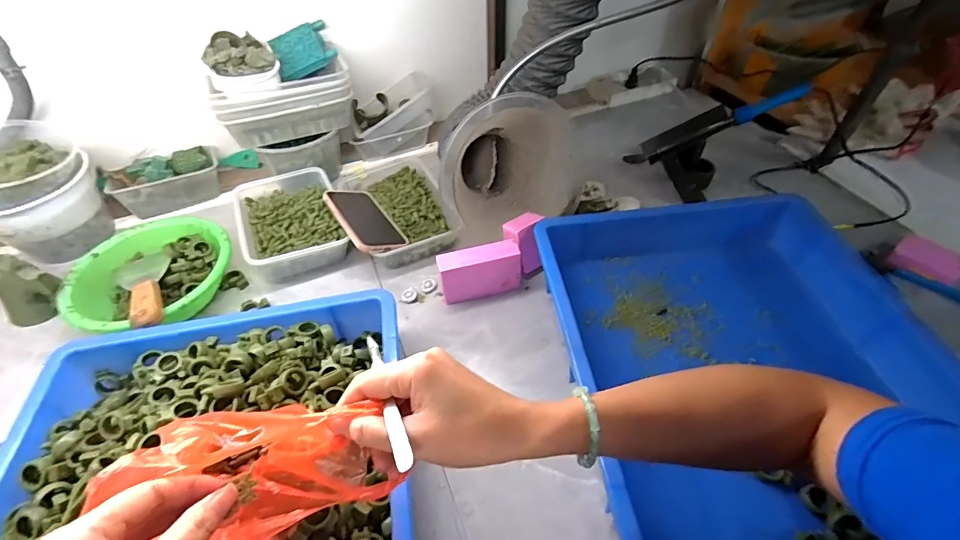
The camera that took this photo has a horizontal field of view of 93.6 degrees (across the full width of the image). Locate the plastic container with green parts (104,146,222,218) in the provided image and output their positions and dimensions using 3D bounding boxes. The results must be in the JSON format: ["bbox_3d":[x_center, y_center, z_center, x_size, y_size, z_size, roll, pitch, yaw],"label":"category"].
[{"bbox_3d":[-0.546,-0.160,0.789,0.163,0.074,0.087,-23,51,-18],"label":"plastic container with green parts"}]

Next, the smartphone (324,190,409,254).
[{"bbox_3d":[-0.178,-0.080,0.697,0.083,0.011,0.169,-6,41,-41],"label":"smartphone"}]

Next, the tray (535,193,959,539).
[{"bbox_3d":[0.295,0.132,0.466,0.390,0.089,0.573,-5,48,-3],"label":"tray"}]

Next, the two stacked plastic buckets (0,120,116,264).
[{"bbox_3d":[-0.676,-0.118,0.707,0.176,0.143,0.176,-1,48,1],"label":"two stacked plastic buckets"}]

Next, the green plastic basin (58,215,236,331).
[{"bbox_3d":[-0.454,0.012,0.633,0.194,0.056,0.194,-1,48,1],"label":"green plastic basin"}]

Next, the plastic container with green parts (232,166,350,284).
[{"bbox_3d":[-0.302,-0.084,0.722,0.149,0.049,0.239,-21,50,-16],"label":"plastic container with green parts"}]

